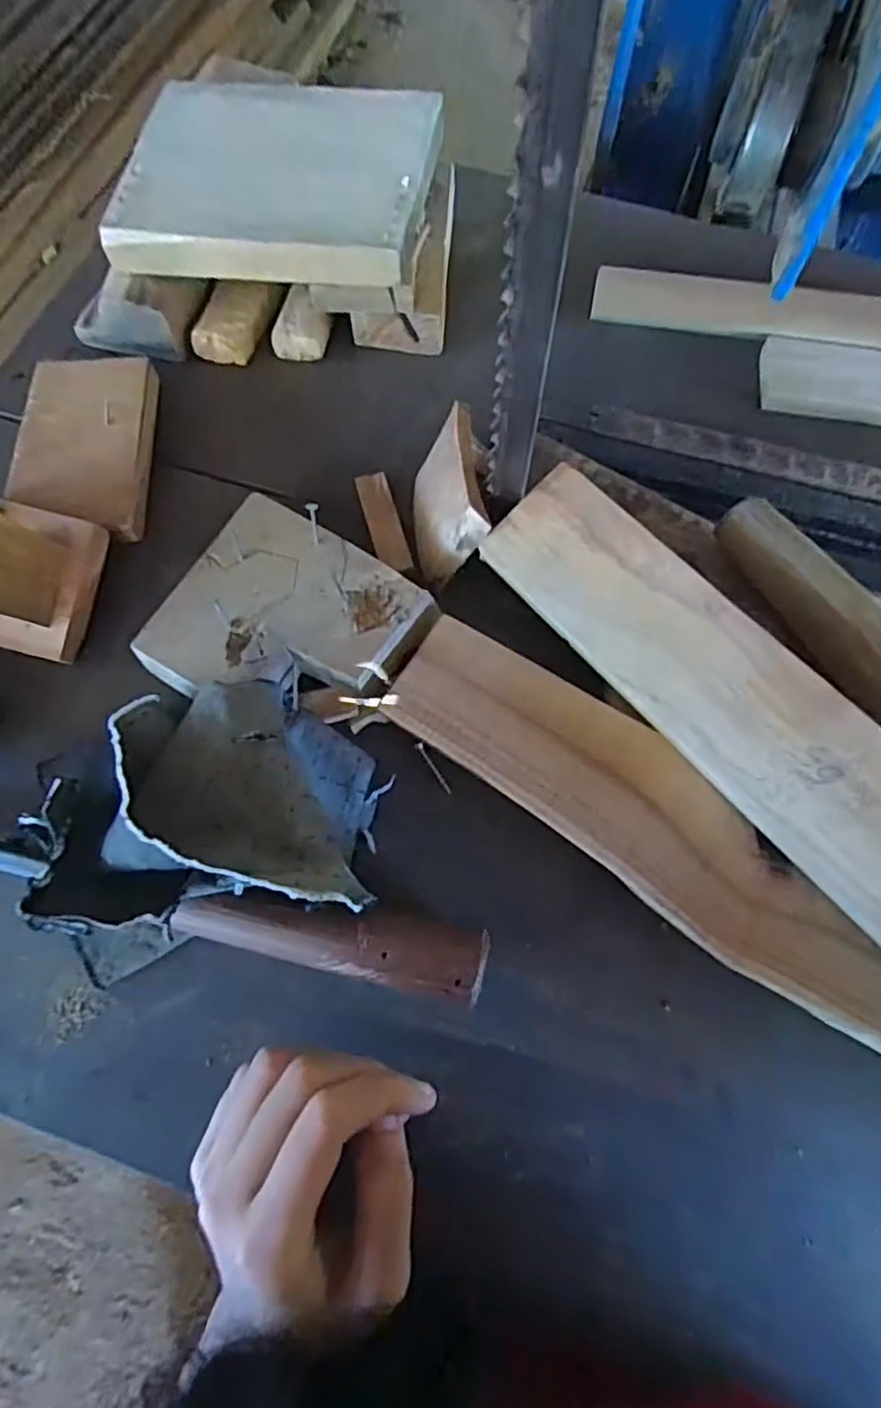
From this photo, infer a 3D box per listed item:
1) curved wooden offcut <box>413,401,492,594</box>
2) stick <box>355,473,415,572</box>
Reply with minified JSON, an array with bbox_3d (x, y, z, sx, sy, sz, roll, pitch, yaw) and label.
[{"bbox_3d":[0.004,-0.108,0.343,0.009,0.067,0.074,0,72,-27],"label":"curved wooden offcut"},{"bbox_3d":[-0.031,-0.101,0.369,0.019,0.006,0.065,-15,69,-7],"label":"stick"}]

